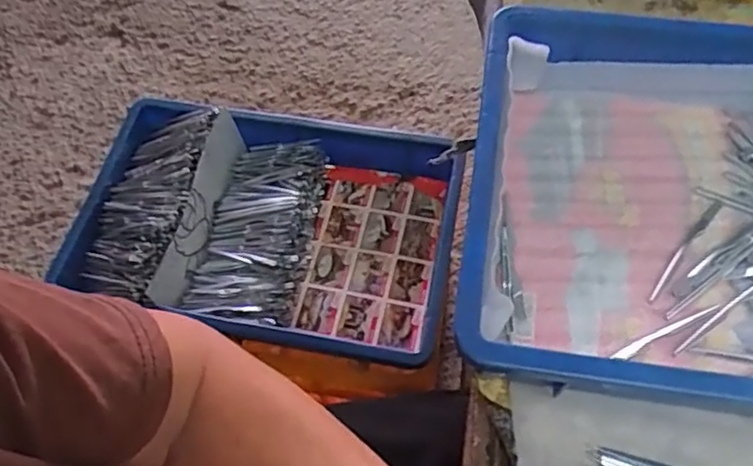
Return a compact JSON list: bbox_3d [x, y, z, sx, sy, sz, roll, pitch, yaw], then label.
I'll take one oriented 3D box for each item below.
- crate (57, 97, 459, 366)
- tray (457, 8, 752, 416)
[{"bbox_3d":[-0.130,-0.002,0.760,0.430,0.110,0.290,5,61,6],"label":"crate"},{"bbox_3d":[0.287,-0.007,0.433,0.432,0.079,0.282,8,61,7],"label":"tray"}]

